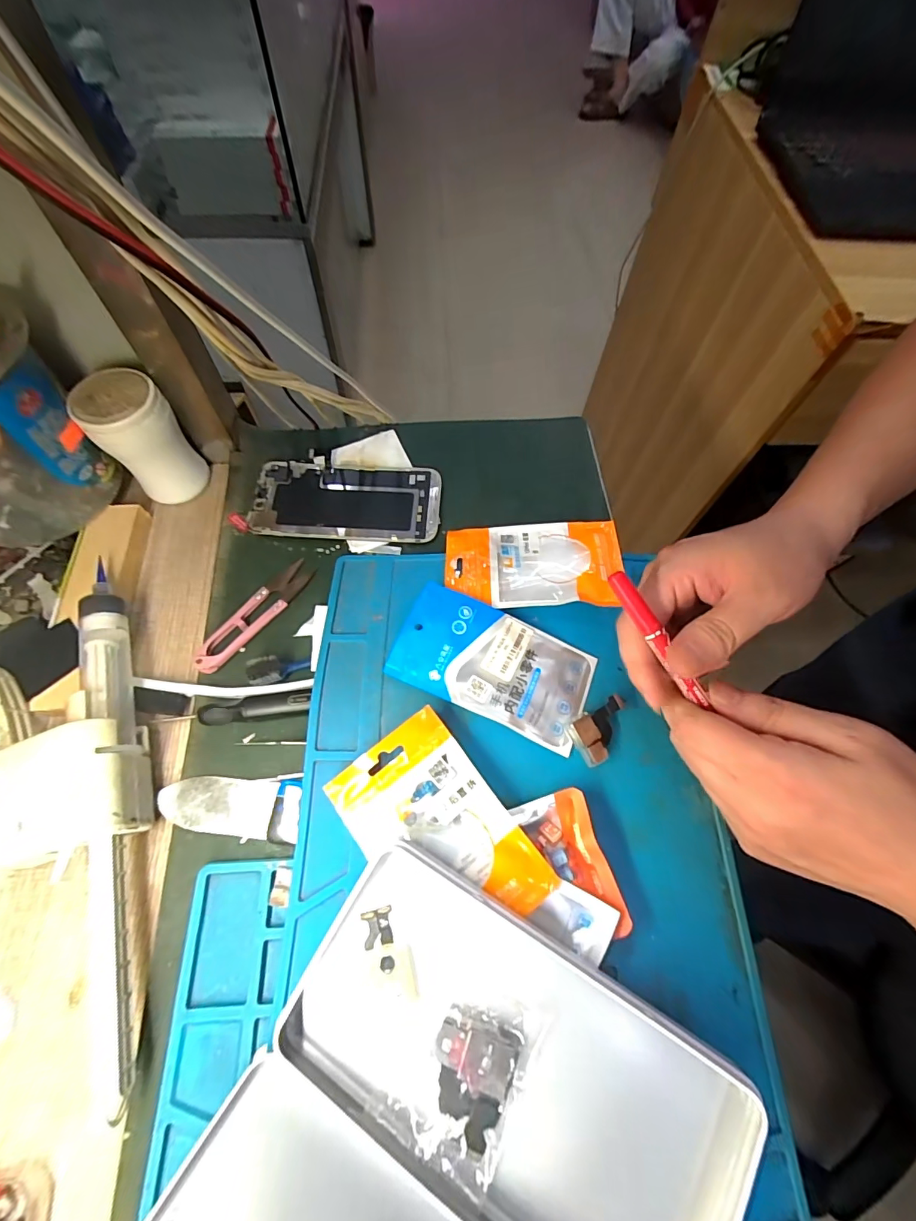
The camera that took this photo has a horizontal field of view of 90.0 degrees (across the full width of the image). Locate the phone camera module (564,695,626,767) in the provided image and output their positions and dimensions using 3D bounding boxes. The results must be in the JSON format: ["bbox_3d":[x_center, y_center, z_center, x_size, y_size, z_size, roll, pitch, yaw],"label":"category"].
[{"bbox_3d":[0.089,0.073,0.281,0.041,0.008,0.029,-27,69,-14],"label":"phone camera module"}]

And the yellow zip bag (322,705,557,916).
[{"bbox_3d":[-0.012,0.119,0.249,0.072,0.007,0.112,-37,72,-9],"label":"yellow zip bag"}]

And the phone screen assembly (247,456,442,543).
[{"bbox_3d":[-0.087,-0.088,0.363,0.145,0.008,0.071,4,65,-1],"label":"phone screen assembly"}]

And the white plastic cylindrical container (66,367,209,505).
[{"bbox_3d":[-0.228,-0.123,0.337,0.052,0.085,0.049,1,65,-2],"label":"white plastic cylindrical container"}]

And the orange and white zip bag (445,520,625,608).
[{"bbox_3d":[0.054,-0.034,0.323,0.121,0.019,0.070,2,65,-2],"label":"orange and white zip bag"}]

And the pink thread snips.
[{"bbox_3d":[-0.140,0.002,0.318,0.021,0.009,0.099,32,68,12],"label":"pink thread snips"}]

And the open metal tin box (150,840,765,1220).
[{"bbox_3d":[0.001,0.231,0.178,0.193,0.080,0.190,29,67,11],"label":"open metal tin box"}]

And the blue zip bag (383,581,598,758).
[{"bbox_3d":[0.022,0.033,0.291,0.124,0.009,0.069,22,66,8],"label":"blue zip bag"}]

